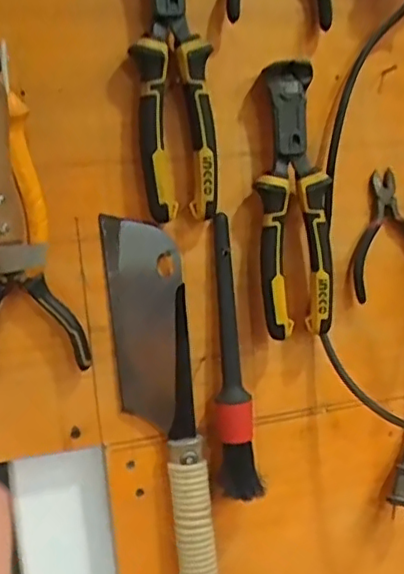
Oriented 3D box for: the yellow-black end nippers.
[{"bbox_3d":[0.071,-0.066,0.493,0.055,0.202,0.033,-2,11,9],"label":"yellow-black end nippers"}]

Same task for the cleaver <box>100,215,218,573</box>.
[{"bbox_3d":[-0.031,0.110,0.511,0.065,0.323,0.021,-6,11,-9],"label":"cleaver"}]

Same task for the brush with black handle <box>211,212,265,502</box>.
[{"bbox_3d":[0.025,0.059,0.509,0.031,0.224,0.024,-3,11,4],"label":"brush with black handle"}]

